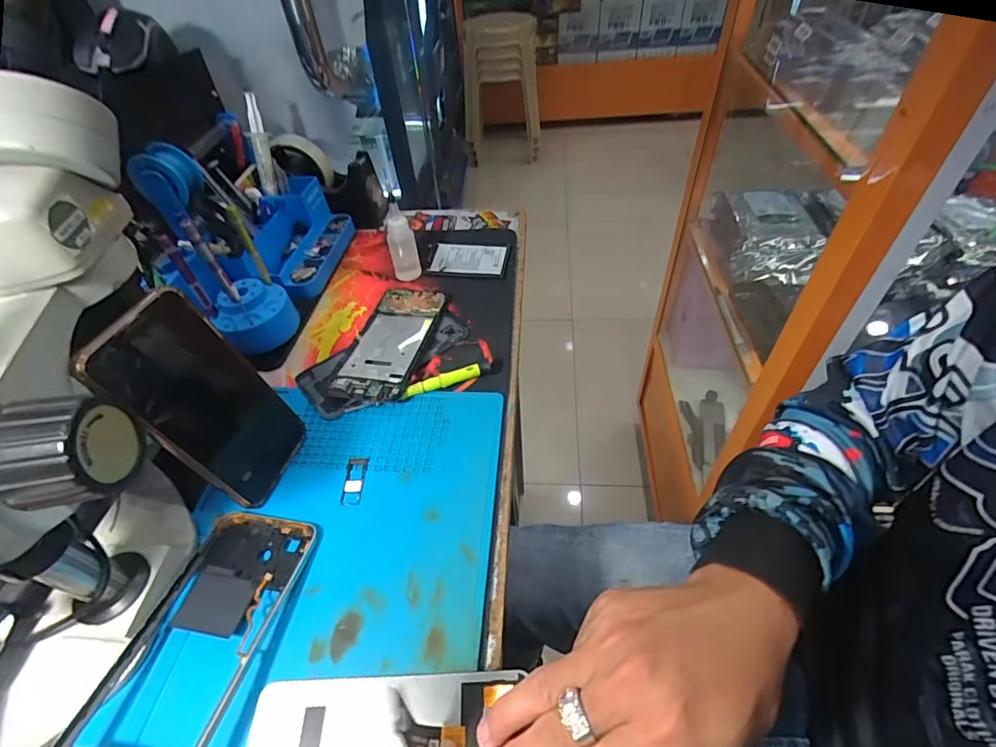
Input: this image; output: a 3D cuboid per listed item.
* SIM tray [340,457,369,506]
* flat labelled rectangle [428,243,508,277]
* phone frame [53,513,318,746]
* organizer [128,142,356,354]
[{"bbox_3d":[-0.113,0.083,0.373,0.016,0.004,0.042,-2,48,3],"label":"SIM tray"},{"bbox_3d":[-0.036,-0.138,0.569,0.096,0.009,0.059,2,48,7],"label":"flat labelled rectangle"},{"bbox_3d":[-0.182,0.162,0.292,0.077,0.008,0.166,8,40,8],"label":"phone frame"},{"bbox_3d":[-0.268,-0.156,0.507,0.135,0.151,0.242,5,48,9],"label":"organizer"}]

